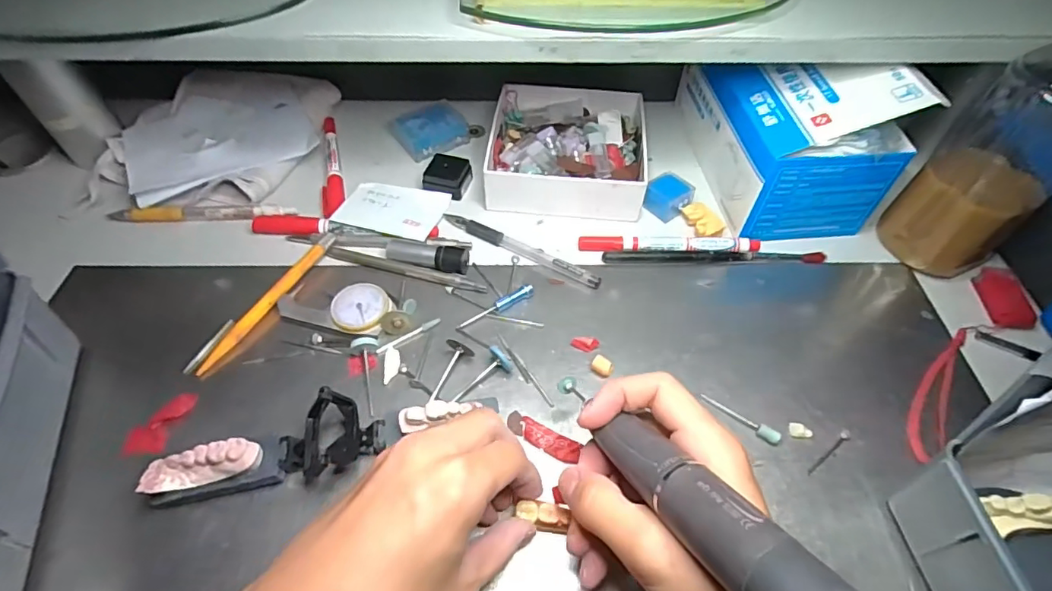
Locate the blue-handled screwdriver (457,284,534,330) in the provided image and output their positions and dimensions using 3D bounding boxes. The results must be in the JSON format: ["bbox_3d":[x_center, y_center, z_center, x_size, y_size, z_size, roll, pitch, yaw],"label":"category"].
[{"bbox_3d":[-0.021,0.007,0.359,0.059,0.008,0.008,-23,56,-20],"label":"blue-handled screwdriver"}]

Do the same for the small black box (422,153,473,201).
[{"bbox_3d":[-0.065,-0.101,0.437,0.033,0.019,0.032,16,52,10],"label":"small black box"}]

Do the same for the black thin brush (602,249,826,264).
[{"bbox_3d":[0.142,-0.030,0.395,0.167,0.005,0.012,0,51,-3],"label":"black thin brush"}]

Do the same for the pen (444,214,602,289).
[{"bbox_3d":[-0.004,-0.038,0.395,0.133,0.008,0.013,26,54,17],"label":"pen"}]

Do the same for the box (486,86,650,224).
[{"bbox_3d":[0.036,-0.132,0.453,0.129,0.040,0.145,8,51,3],"label":"box"}]

